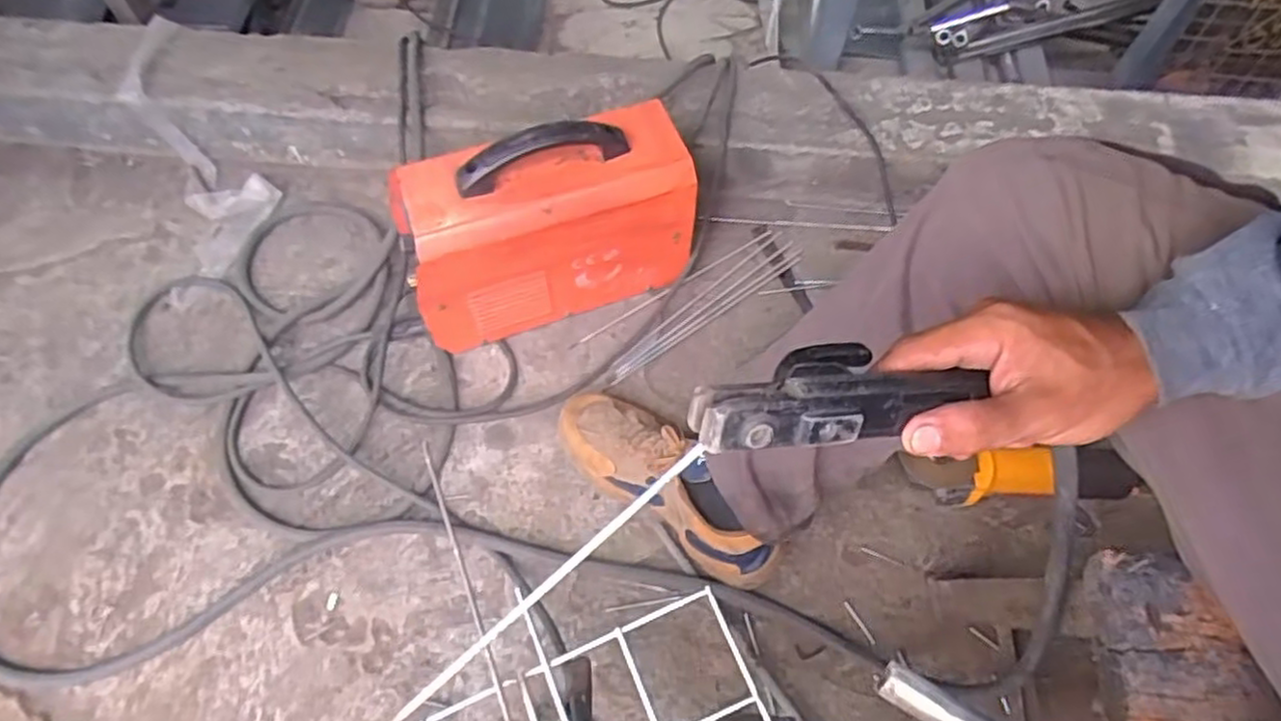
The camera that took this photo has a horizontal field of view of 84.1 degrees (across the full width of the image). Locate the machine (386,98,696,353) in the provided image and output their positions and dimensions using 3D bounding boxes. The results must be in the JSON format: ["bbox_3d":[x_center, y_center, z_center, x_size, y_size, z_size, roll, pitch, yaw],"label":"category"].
[{"bbox_3d":[-0.106,-0.157,0.837,0.329,0.237,0.133,-18,66,-8],"label":"machine"}]

